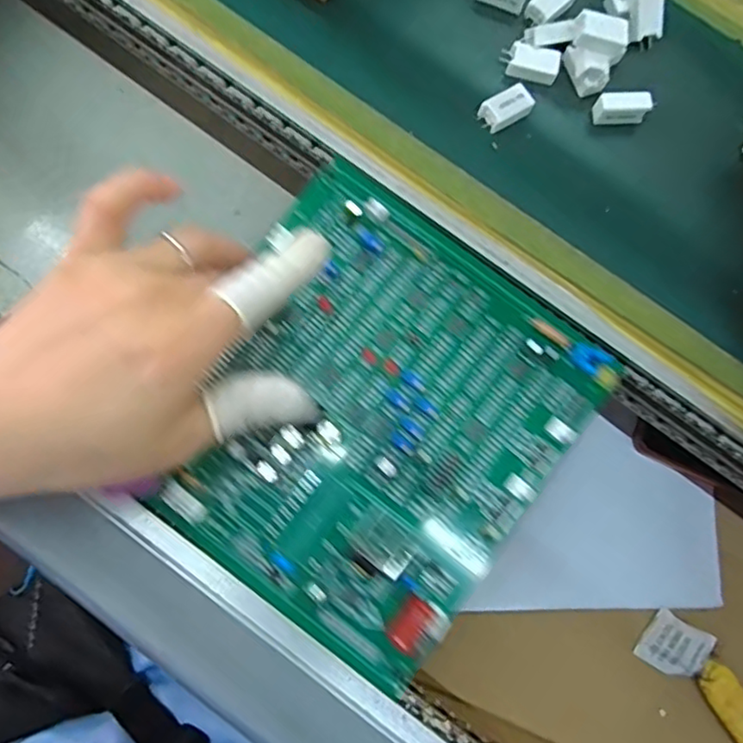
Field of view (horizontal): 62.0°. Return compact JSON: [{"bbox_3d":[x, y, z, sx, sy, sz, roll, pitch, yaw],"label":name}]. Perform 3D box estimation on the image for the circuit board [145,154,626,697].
[{"bbox_3d":[-0.002,0.017,0.291,0.173,0.013,0.187,37,81,5],"label":"circuit board"}]

